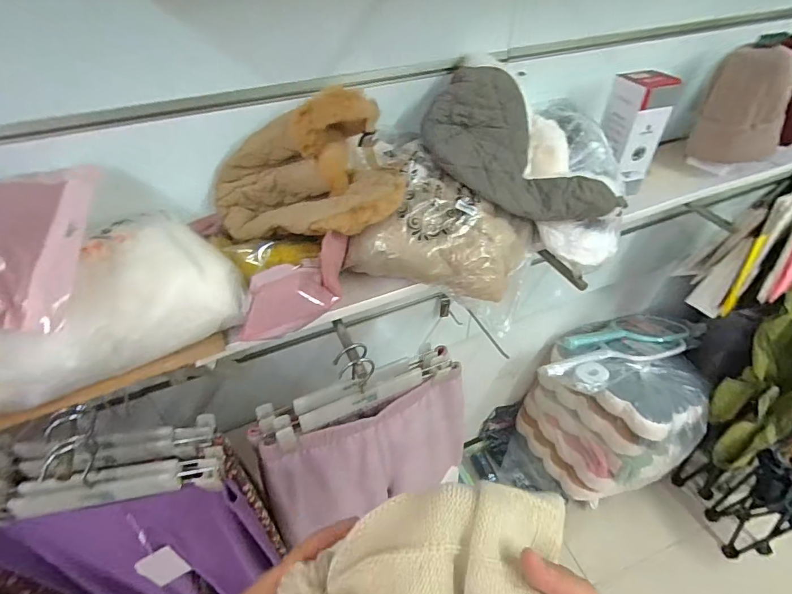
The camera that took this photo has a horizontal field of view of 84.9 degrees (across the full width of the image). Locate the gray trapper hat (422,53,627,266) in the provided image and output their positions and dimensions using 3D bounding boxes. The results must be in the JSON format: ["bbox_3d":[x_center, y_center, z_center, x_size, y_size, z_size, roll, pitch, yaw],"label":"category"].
[{"bbox_3d":[0.224,-0.211,0.695,0.377,0.117,0.211,42,50,-4],"label":"gray trapper hat"}]

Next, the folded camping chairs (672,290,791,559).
[{"bbox_3d":[1.141,0.393,1.278,0.178,0.884,0.450,-14,44,-13],"label":"folded camping chairs"}]

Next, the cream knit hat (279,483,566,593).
[{"bbox_3d":[0.018,0.238,0.347,0.238,0.093,0.136,0,42,1],"label":"cream knit hat"}]

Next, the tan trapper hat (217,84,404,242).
[{"bbox_3d":[-0.122,-0.173,0.606,0.265,0.196,0.138,7,43,8],"label":"tan trapper hat"}]

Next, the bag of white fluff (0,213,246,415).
[{"bbox_3d":[-0.385,0.022,0.524,0.367,0.122,0.168,-25,48,-24],"label":"bag of white fluff"}]

